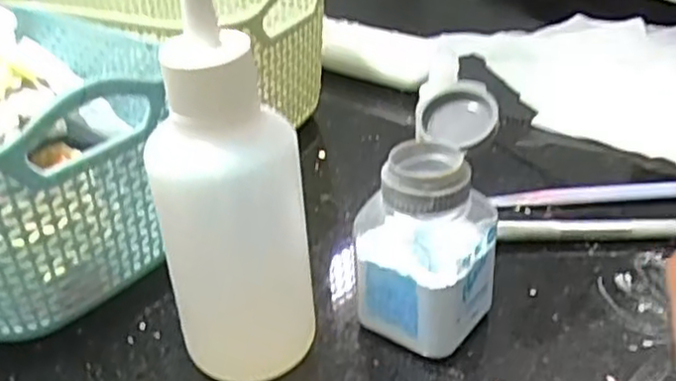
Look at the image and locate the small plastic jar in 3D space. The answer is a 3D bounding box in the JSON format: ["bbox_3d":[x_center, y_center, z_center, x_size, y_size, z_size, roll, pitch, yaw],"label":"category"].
[{"bbox_3d":[0.031,0.023,0.250,0.042,0.068,0.039,24,41,37],"label":"small plastic jar"}]

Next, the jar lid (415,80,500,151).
[{"bbox_3d":[0.043,-0.026,0.260,0.028,0.008,0.028,-1,55,14],"label":"jar lid"}]

